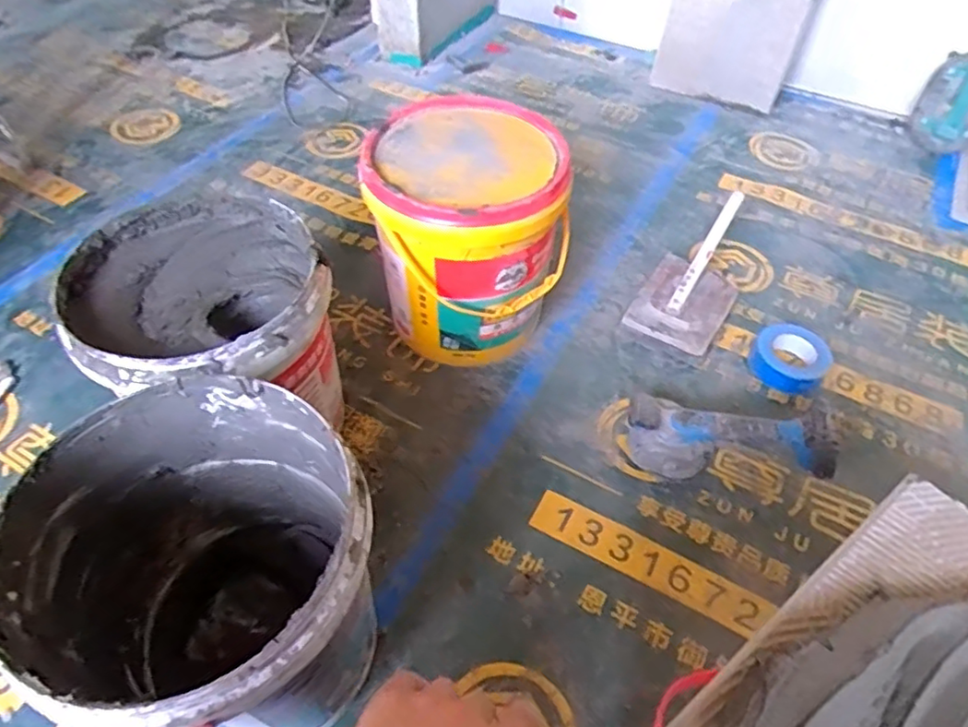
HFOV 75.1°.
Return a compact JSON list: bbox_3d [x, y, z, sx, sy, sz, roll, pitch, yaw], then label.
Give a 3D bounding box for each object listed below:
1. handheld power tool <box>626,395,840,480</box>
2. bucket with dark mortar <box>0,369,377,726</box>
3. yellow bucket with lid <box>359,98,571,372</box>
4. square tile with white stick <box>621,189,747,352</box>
[{"bbox_3d":[0.367,0.110,0.951,0.292,0.126,0.098,1,50,16],"label":"handheld power tool"},{"bbox_3d":[-0.263,0.231,0.665,0.305,0.341,0.283,1,51,-1],"label":"bucket with dark mortar"},{"bbox_3d":[-0.019,-0.218,1.077,0.310,0.340,0.319,1,51,-1],"label":"yellow bucket with lid"},{"bbox_3d":[0.417,-0.174,1.213,0.162,0.107,0.361,29,56,19],"label":"square tile with white stick"}]

